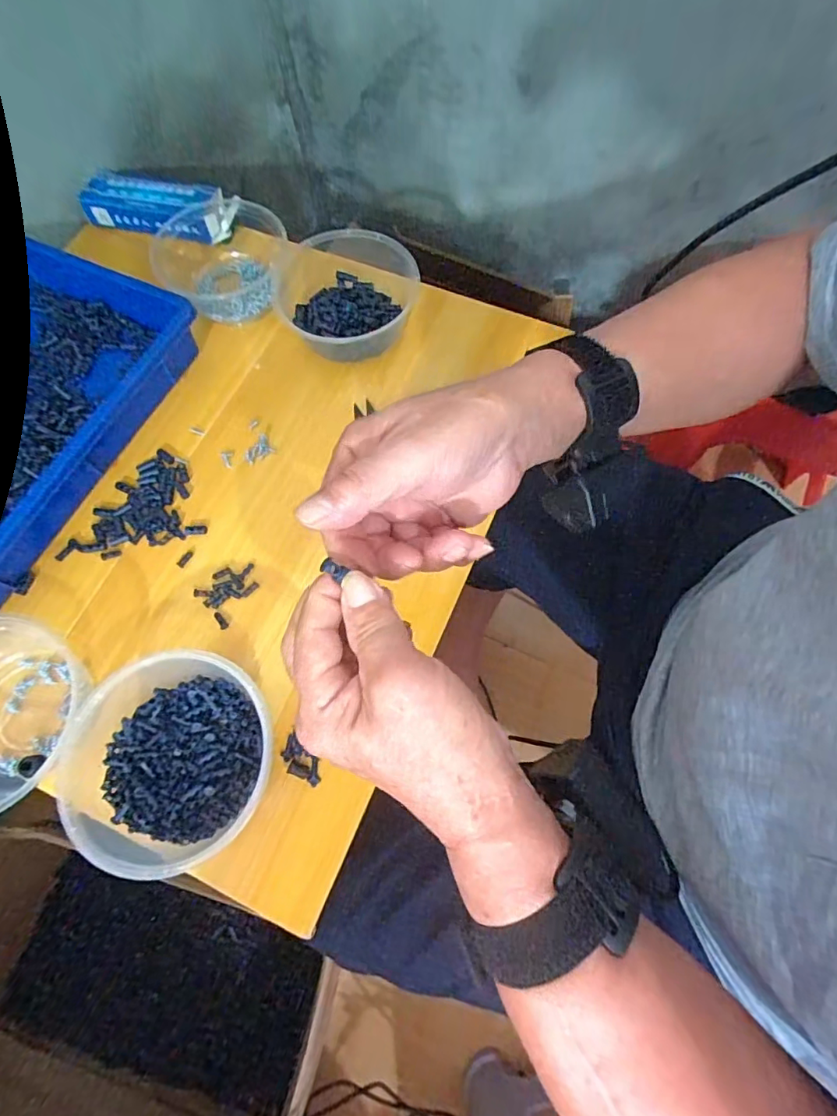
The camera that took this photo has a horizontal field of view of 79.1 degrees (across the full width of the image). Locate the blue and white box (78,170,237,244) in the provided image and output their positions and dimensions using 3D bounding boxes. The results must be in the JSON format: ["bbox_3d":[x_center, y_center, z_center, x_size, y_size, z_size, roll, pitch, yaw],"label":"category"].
[{"bbox_3d":[-0.287,-0.401,0.576,0.189,0.036,0.056,13,70,6],"label":"blue and white box"}]

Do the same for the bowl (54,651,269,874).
[{"bbox_3d":[-0.177,0.147,0.375,0.143,0.058,0.140,0,69,1],"label":"bowl"}]

